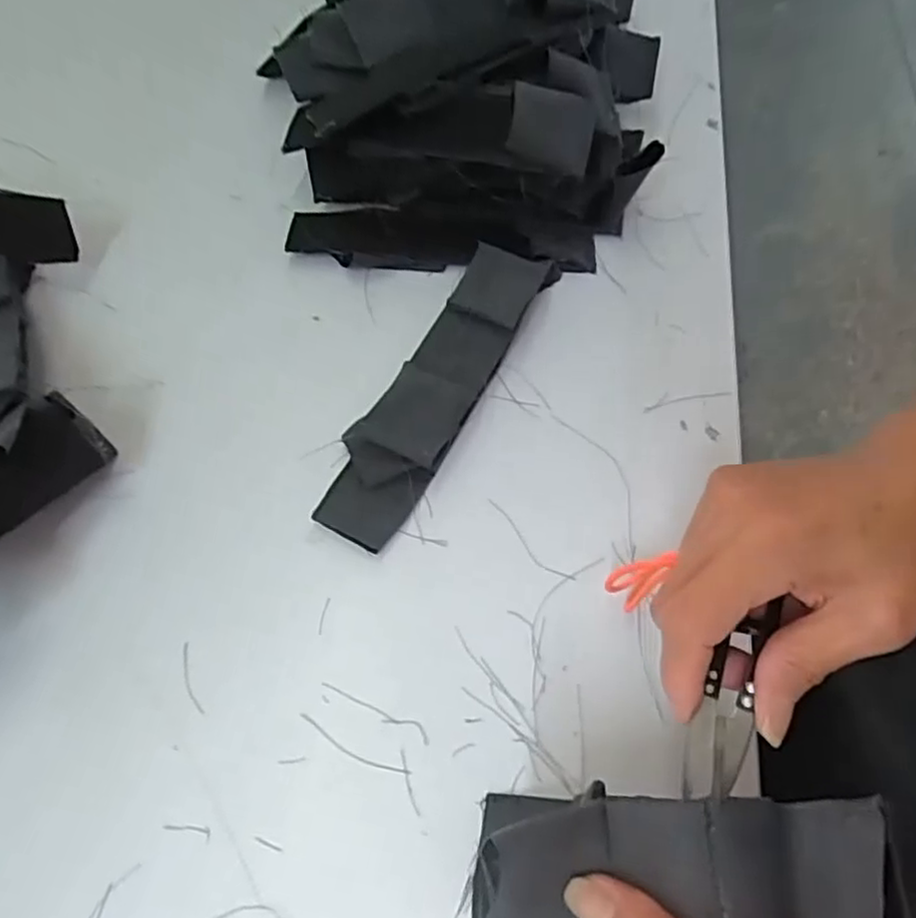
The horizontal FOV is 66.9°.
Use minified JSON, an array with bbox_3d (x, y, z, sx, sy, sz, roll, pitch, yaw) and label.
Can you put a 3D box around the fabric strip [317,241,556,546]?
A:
[{"bbox_3d":[-0.007,-0.047,0.395,0.048,0.030,0.210,27,65,14],"label":"fabric strip"}]

